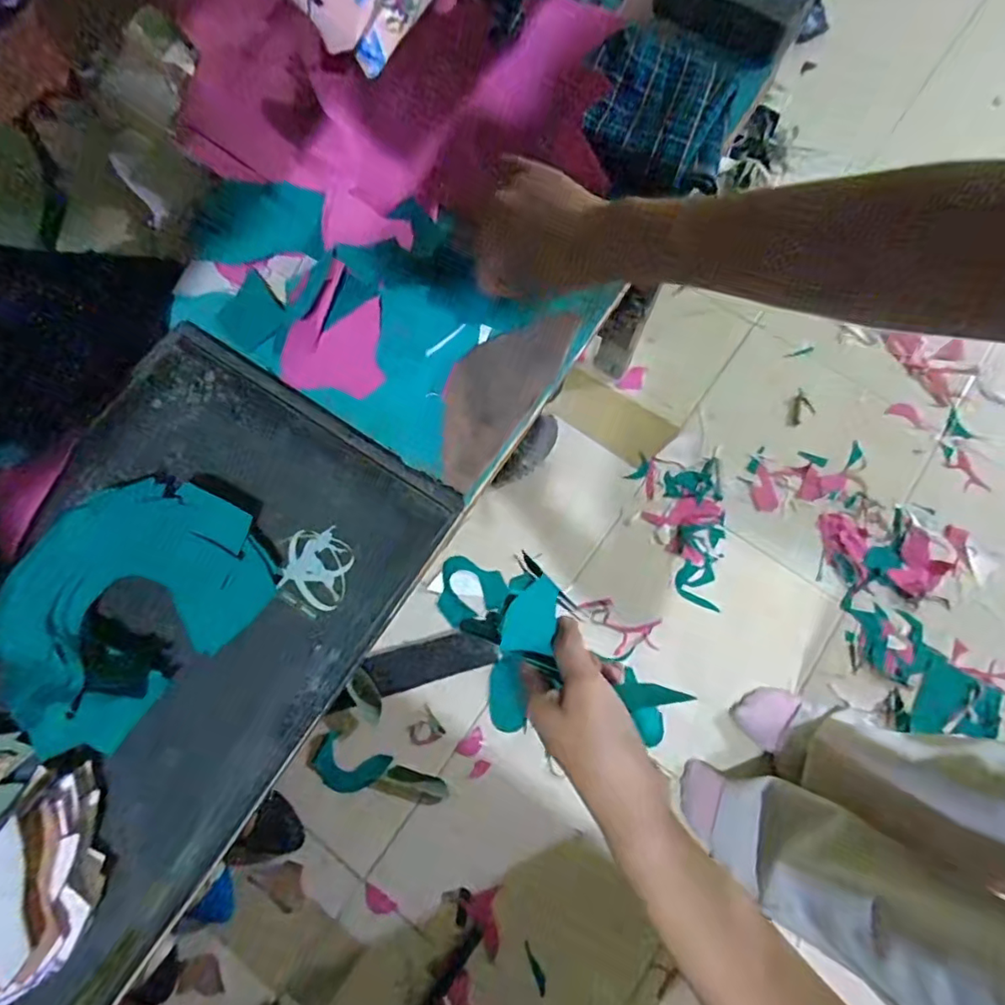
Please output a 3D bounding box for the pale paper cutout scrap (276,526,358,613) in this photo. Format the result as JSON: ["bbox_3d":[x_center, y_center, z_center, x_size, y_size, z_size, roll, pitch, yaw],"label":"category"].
[{"bbox_3d":[-0.115,0.039,0.342,0.042,0.004,0.048,12,74,4],"label":"pale paper cutout scrap"}]

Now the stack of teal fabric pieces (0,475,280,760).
[{"bbox_3d":[-0.223,0.051,0.319,0.132,0.039,0.156,43,78,12],"label":"stack of teal fabric pieces"}]

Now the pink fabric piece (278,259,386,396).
[{"bbox_3d":[-0.113,-0.110,0.388,0.071,0.007,0.084,36,89,-3],"label":"pink fabric piece"}]

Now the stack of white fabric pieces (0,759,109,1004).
[{"bbox_3d":[-0.235,0.190,0.275,0.071,0.036,0.104,21,75,7],"label":"stack of white fabric pieces"}]

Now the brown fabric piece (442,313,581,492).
[{"bbox_3d":[-0.005,-0.082,0.393,0.060,0.010,0.151,35,76,9],"label":"brown fabric piece"}]

